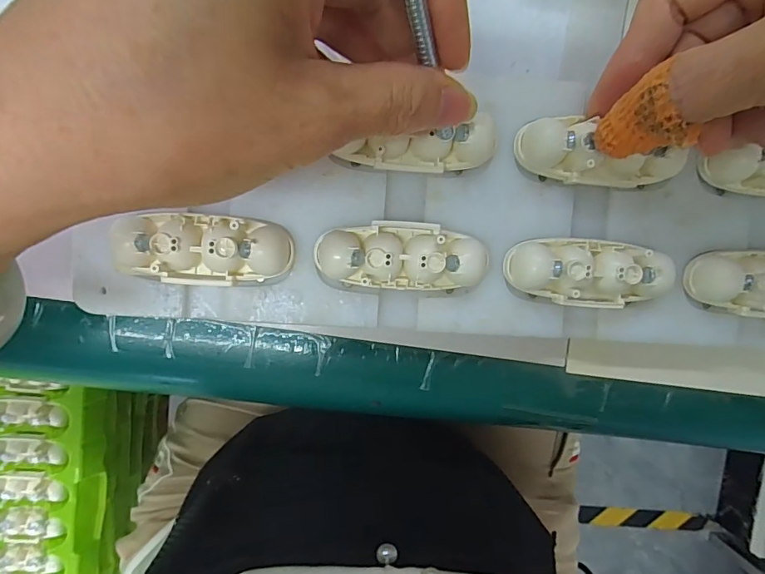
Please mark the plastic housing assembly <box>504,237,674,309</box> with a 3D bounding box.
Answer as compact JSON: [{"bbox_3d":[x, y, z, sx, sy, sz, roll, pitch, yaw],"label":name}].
[{"bbox_3d":[0.078,-0.005,0.179,0.059,0.013,0.025,3,95,-4],"label":"plastic housing assembly"}]

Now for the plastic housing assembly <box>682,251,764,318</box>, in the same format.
[{"bbox_3d":[0.150,-0.001,0.183,0.058,0.011,0.024,5,95,-4],"label":"plastic housing assembly"}]

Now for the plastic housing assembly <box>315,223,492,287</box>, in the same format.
[{"bbox_3d":[0.007,-0.011,0.176,0.061,0.014,0.023,1,95,-4],"label":"plastic housing assembly"}]

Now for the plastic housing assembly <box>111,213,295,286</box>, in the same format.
[{"bbox_3d":[-0.066,-0.014,0.171,0.063,0.018,0.025,2,95,-4],"label":"plastic housing assembly"}]

